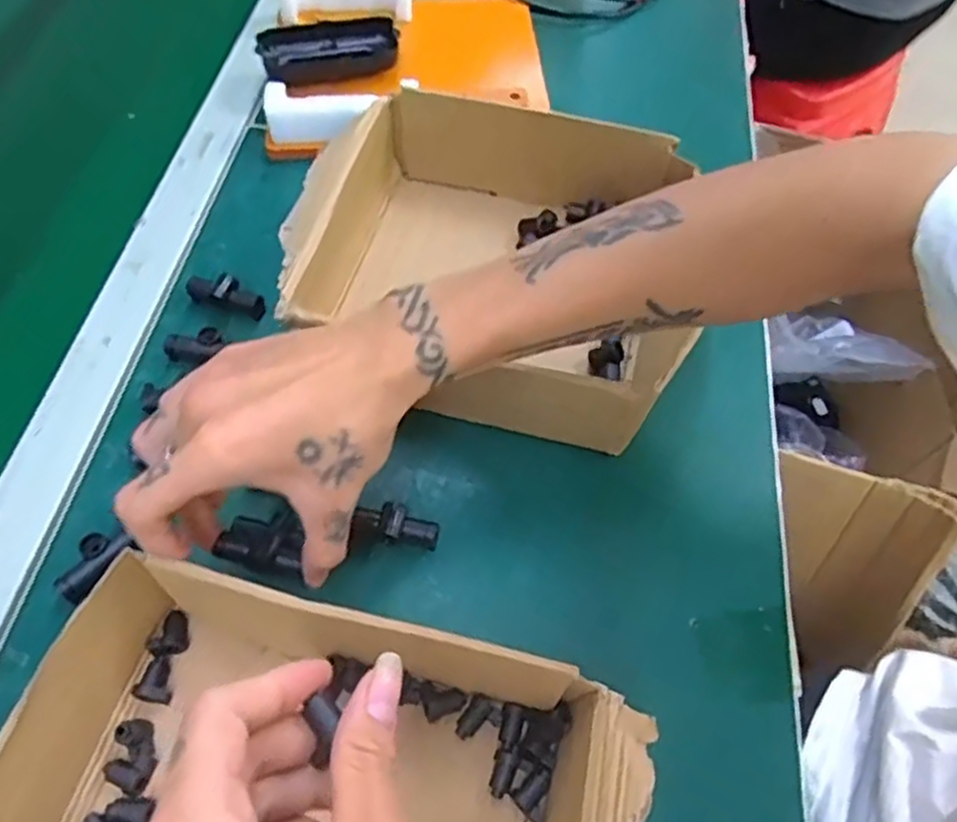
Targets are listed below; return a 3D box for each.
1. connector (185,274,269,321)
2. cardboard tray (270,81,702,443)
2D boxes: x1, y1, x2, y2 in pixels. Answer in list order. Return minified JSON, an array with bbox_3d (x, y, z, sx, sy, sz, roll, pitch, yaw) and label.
[{"bbox_3d":[-0.164,-0.076,0.467,0.051,0.018,0.017,13,59,6],"label":"connector"},{"bbox_3d":[0.004,-0.099,0.460,0.232,0.069,0.209,14,59,7],"label":"cardboard tray"}]

